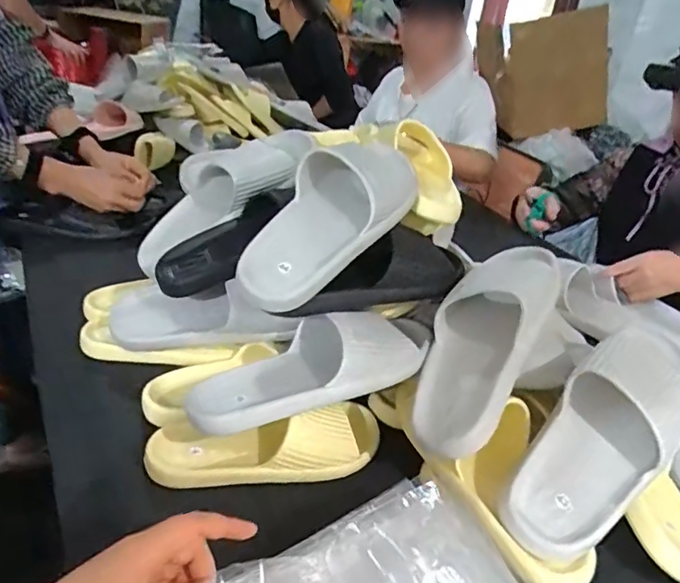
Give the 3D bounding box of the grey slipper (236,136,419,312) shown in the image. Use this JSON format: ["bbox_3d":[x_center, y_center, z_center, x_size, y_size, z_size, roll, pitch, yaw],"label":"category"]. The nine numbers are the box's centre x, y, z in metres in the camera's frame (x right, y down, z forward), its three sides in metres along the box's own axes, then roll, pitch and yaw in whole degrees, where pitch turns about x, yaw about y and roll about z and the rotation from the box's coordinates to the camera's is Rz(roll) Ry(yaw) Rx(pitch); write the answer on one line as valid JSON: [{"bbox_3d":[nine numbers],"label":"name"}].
[{"bbox_3d":[-0.012,-0.084,0.600,0.112,0.072,0.256,23,60,26],"label":"grey slipper"}]

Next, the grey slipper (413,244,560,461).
[{"bbox_3d":[0.152,0.044,0.578,0.114,0.066,0.272,20,65,21],"label":"grey slipper"}]

